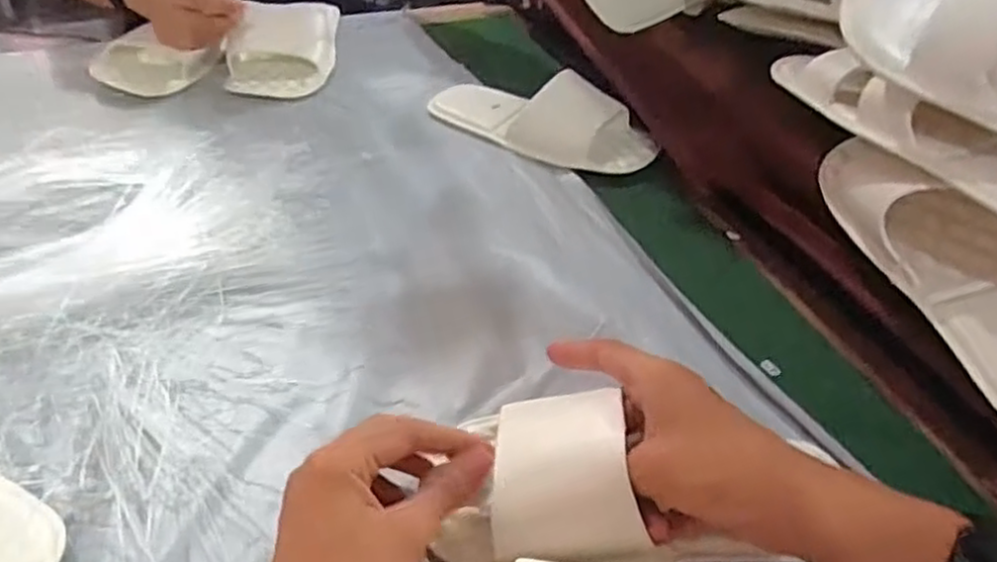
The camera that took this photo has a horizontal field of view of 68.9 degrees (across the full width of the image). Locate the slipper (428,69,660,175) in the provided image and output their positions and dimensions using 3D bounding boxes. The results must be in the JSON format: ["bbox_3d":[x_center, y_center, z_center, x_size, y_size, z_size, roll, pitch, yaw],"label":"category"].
[{"bbox_3d":[0.038,-0.160,0.691,0.234,0.044,0.095,22,46,21],"label":"slipper"}]

